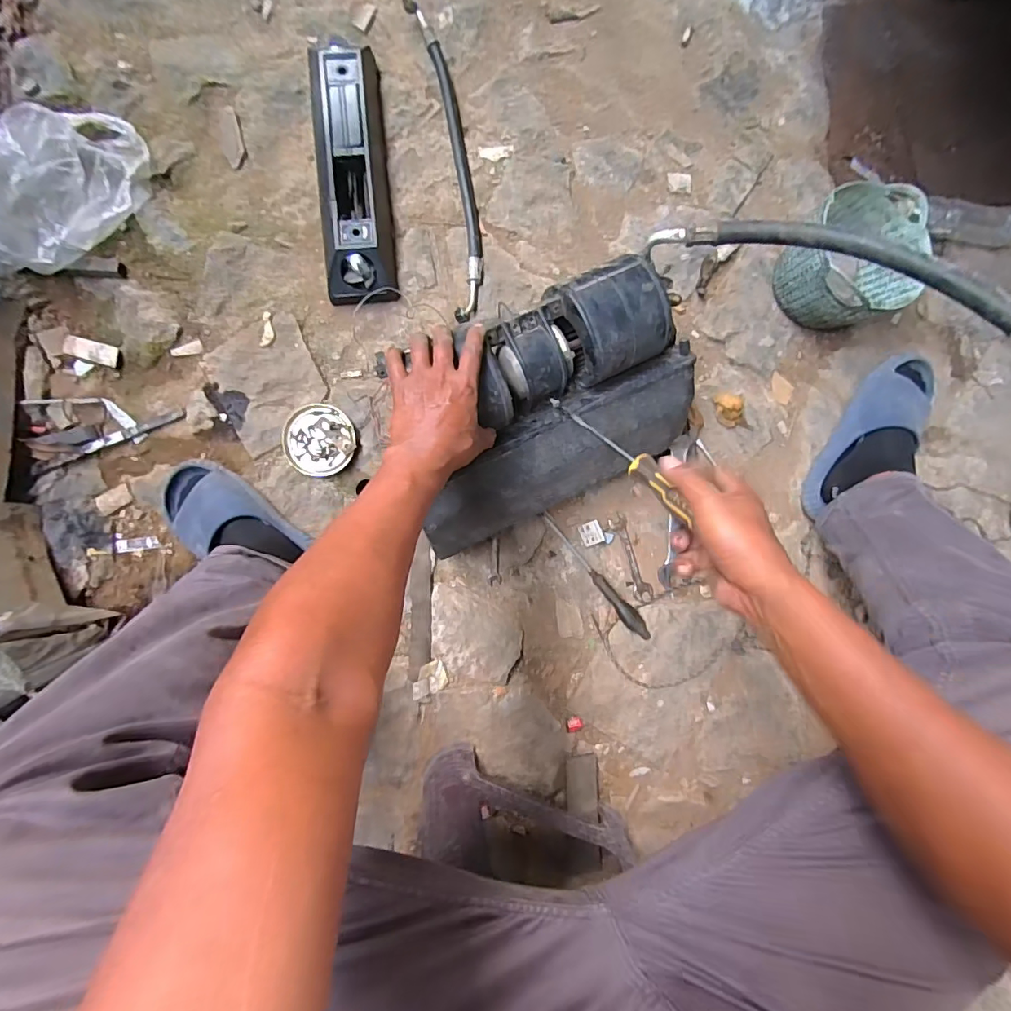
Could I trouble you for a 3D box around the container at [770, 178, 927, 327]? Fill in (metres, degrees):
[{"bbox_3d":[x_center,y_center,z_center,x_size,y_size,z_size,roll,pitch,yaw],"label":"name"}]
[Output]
[{"bbox_3d":[0.536,-0.370,0.772,0.173,0.136,0.184,0,88,-4],"label":"container"}]

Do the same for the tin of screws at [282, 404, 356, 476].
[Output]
[{"bbox_3d":[-0.278,-0.098,0.746,0.101,0.021,0.105,0,88,-4],"label":"tin of screws"}]

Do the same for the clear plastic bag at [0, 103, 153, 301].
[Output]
[{"bbox_3d":[-0.643,-0.430,0.692,0.144,0.118,0.327,30,86,-2],"label":"clear plastic bag"}]

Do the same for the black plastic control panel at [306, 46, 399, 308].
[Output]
[{"bbox_3d":[-0.233,-0.503,0.752,0.106,0.062,0.383,-5,88,-4],"label":"black plastic control panel"}]

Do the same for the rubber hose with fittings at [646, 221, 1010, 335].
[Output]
[{"bbox_3d":[0.353,-0.220,0.481,0.449,0.030,0.074,36,85,26],"label":"rubber hose with fittings"}]

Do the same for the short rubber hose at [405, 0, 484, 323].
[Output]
[{"bbox_3d":[-0.085,-0.541,0.783,0.059,0.024,0.496,-9,88,-4],"label":"short rubber hose"}]

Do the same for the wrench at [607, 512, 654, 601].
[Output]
[{"bbox_3d":[0.202,0.084,0.801,0.031,0.006,0.140,-19,89,-5],"label":"wrench"}]

